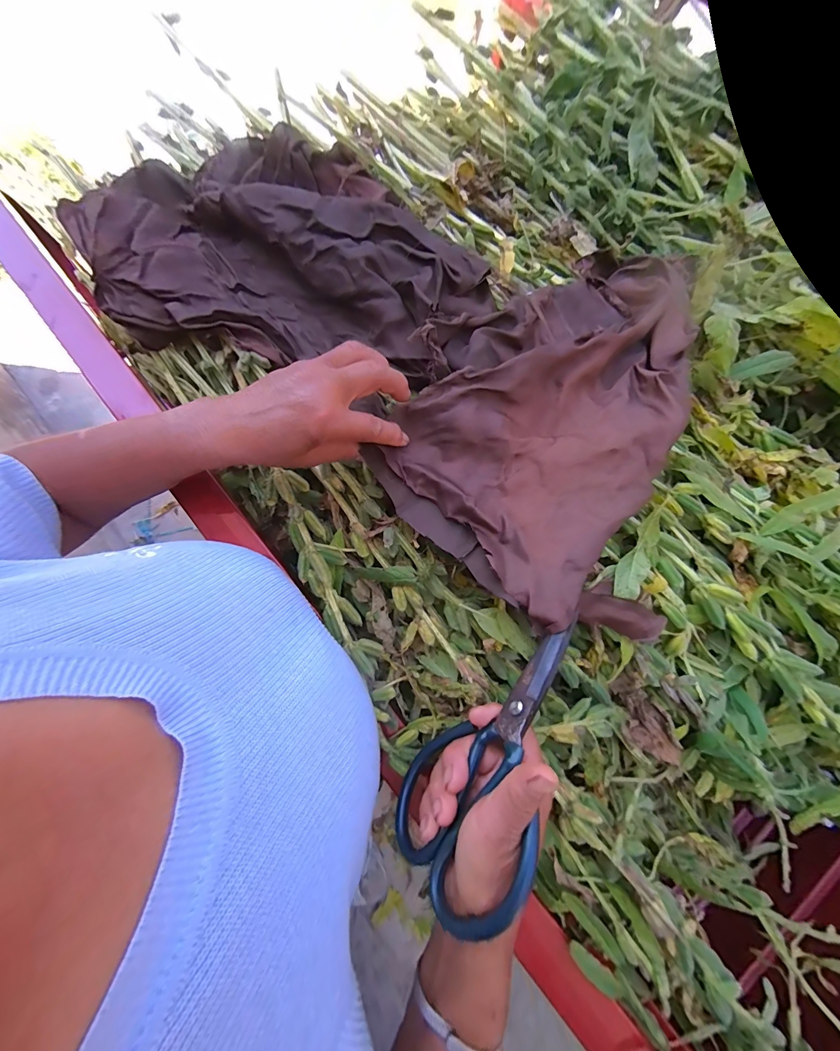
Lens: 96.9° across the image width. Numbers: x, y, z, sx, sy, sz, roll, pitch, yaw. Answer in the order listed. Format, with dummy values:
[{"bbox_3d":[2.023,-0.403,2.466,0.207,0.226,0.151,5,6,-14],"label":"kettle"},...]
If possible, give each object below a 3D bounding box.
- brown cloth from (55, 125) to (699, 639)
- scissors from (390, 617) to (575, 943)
[{"bbox_3d":[-0.059,-0.193,0.350,0.621,0.080,0.381,23,80,4],"label":"brown cloth"},{"bbox_3d":[0.060,0.145,0.247,0.013,0.115,0.192,42,85,-25],"label":"scissors"}]

